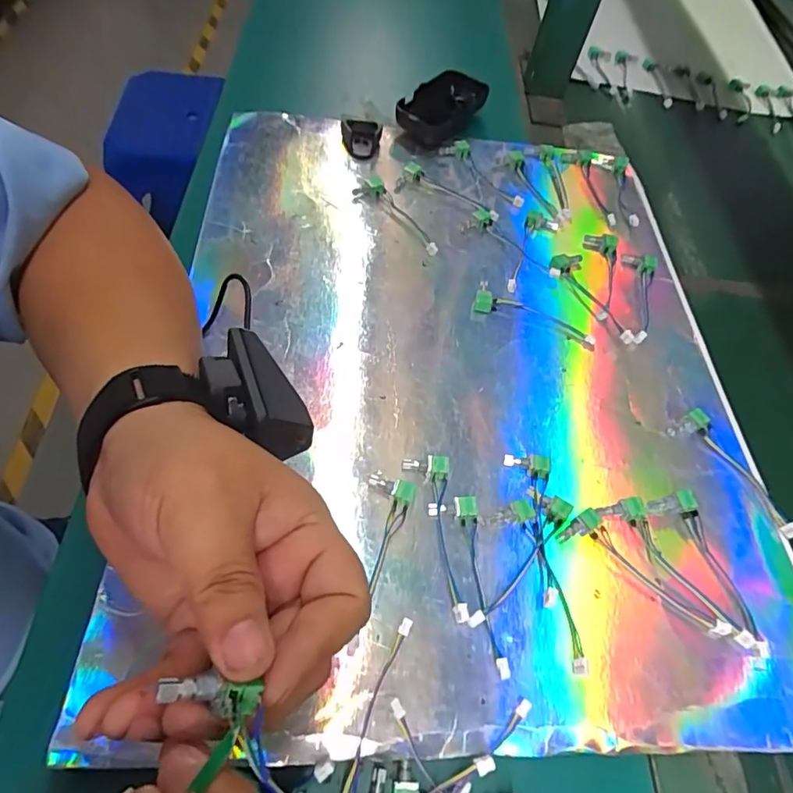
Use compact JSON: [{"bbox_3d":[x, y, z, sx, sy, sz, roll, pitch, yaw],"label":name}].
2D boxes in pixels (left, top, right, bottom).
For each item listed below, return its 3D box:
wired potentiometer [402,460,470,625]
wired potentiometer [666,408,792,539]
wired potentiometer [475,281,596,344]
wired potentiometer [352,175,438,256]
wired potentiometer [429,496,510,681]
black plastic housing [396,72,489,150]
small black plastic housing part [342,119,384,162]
[{"bbox_3d":[0.020,0.075,0.289,0.026,0.012,0.093,2,59,-8],"label":"wired potentiometer"},{"bbox_3d":[0.220,0.047,0.336,0.027,0.010,0.091,-30,67,-24],"label":"wired potentiometer"},{"bbox_3d":[0.104,-0.063,0.391,0.092,0.010,0.029,21,58,5],"label":"wired potentiometer"},{"bbox_3d":[-0.001,-0.150,0.433,0.026,0.013,0.098,-30,67,-23],"label":"wired potentiometer"},{"bbox_3d":[0.039,0.097,0.275,0.026,0.012,0.092,-4,59,-11],"label":"wired potentiometer"},{"bbox_3d":[0.047,-0.281,0.509,0.055,0.033,0.110,30,59,12],"label":"black plastic housing"},{"bbox_3d":[-0.032,-0.234,0.475,0.034,0.027,0.024,30,59,10],"label":"small black plastic housing part"}]

